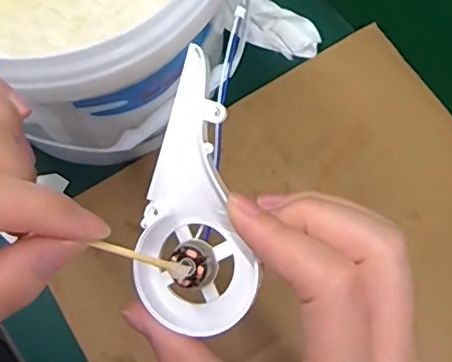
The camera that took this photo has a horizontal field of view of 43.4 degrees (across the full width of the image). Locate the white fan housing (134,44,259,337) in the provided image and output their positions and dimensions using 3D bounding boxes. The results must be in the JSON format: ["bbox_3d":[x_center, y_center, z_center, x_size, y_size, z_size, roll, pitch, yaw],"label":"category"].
[{"bbox_3d":[-0.011,0.005,0.195,0.040,0.017,0.092,-1,99,2],"label":"white fan housing"}]

